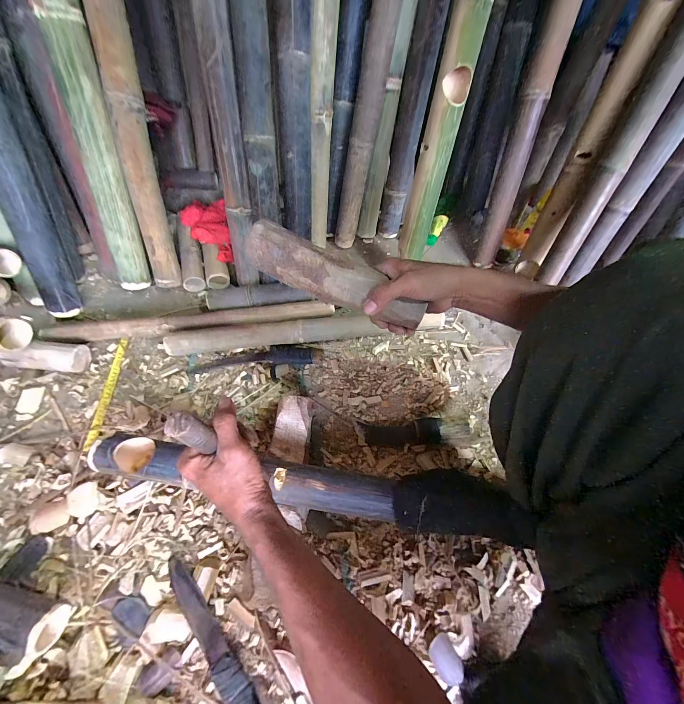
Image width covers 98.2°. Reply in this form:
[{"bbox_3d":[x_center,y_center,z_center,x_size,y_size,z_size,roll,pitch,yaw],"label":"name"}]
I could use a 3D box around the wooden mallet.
[{"bbox_3d":[-0.010,-0.098,0.385,0.240,0.049,0.052,25,60,4],"label":"wooden mallet"}]

